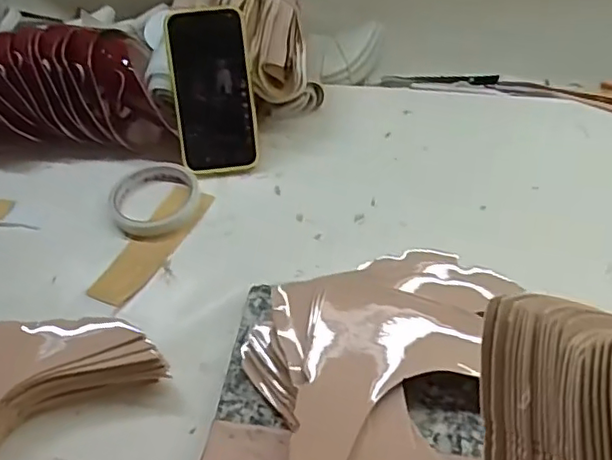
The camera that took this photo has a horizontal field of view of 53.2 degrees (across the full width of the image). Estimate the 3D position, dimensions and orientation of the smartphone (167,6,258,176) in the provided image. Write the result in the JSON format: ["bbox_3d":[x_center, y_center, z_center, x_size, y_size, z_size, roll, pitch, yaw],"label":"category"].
[{"bbox_3d":[-0.095,-0.142,0.633,0.077,0.165,0.014,-4,12,2],"label":"smartphone"}]

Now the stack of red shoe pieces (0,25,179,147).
[{"bbox_3d":[-0.325,-0.153,0.683,0.351,0.106,0.109,-1,49,4],"label":"stack of red shoe pieces"}]

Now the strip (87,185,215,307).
[{"bbox_3d":[-0.144,0.013,0.586,0.043,0.006,0.151,22,50,10],"label":"strip"}]

